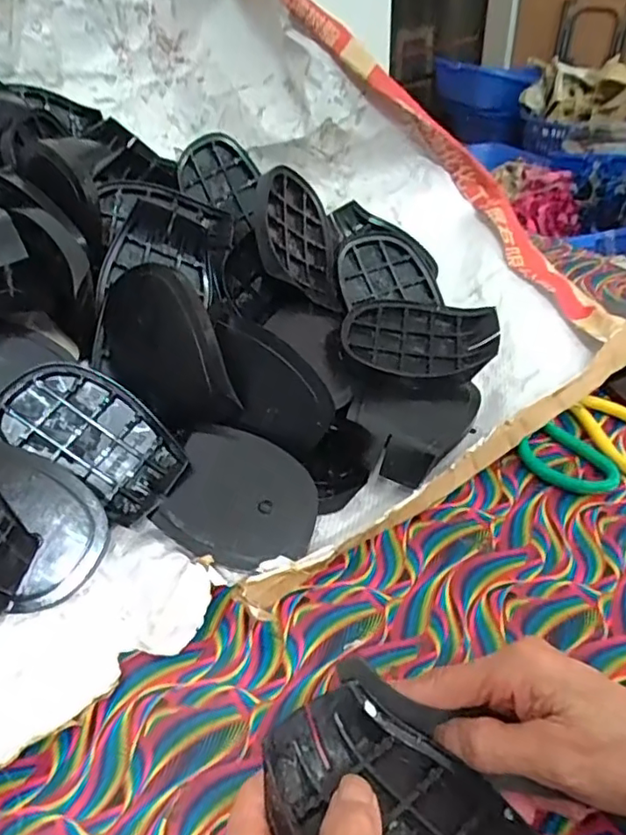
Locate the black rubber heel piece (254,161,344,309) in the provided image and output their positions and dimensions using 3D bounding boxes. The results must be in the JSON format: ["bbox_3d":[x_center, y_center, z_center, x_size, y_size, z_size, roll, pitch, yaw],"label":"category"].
[{"bbox_3d":[-0.011,-0.156,0.523,0.022,0.091,0.113,-18,55,39],"label":"black rubber heel piece"}]

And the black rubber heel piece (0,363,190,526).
[{"bbox_3d":[-0.148,0.012,0.411,0.125,0.023,0.072,35,77,-4],"label":"black rubber heel piece"}]

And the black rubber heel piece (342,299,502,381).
[{"bbox_3d":[0.089,-0.067,0.501,0.123,0.019,0.087,2,40,8],"label":"black rubber heel piece"}]

